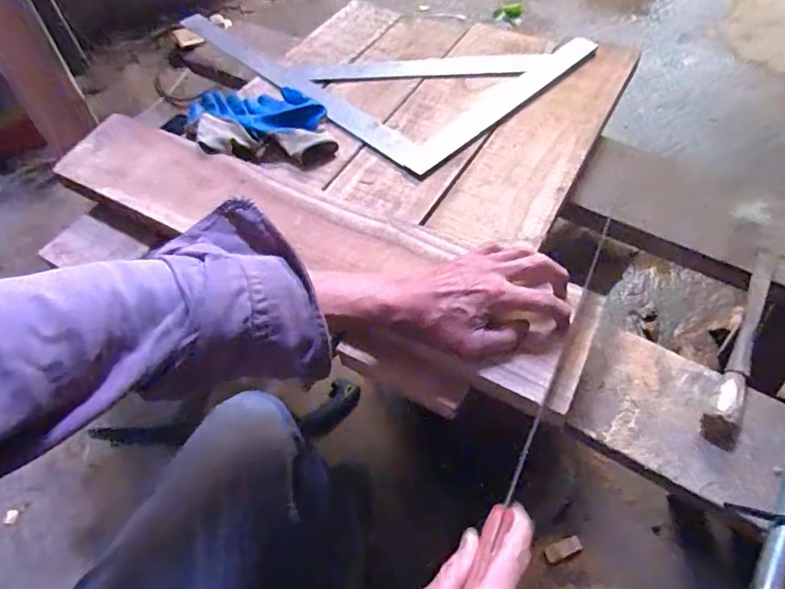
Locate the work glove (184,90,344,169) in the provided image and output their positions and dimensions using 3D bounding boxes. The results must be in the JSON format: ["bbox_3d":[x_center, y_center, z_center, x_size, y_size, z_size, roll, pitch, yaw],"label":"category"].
[{"bbox_3d":[-0.187,-0.244,0.717,0.168,0.050,0.212,-24,57,-12],"label":"work glove"}]

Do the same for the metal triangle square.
[{"bbox_3d":[-0.031,-0.422,0.866,0.369,0.017,0.579,-41,61,-21],"label":"metal triangle square"}]

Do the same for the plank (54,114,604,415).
[{"bbox_3d":[-0.112,-0.073,0.584,0.662,0.029,0.136,25,59,20],"label":"plank"}]

